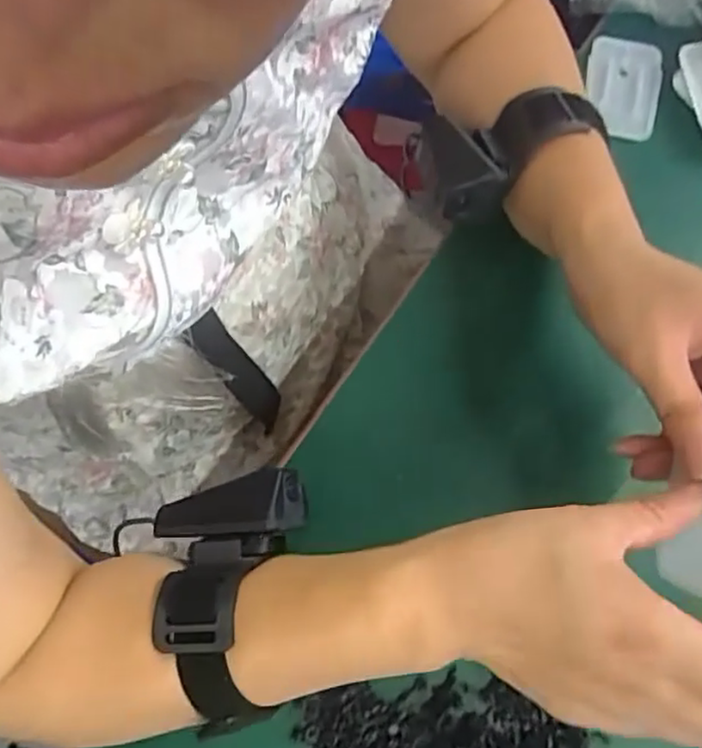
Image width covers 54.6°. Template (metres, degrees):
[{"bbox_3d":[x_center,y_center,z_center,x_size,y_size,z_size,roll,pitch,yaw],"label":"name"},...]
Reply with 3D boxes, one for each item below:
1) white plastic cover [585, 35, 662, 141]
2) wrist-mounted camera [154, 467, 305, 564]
[{"bbox_3d":[0.166,-0.176,0.416,0.042,0.010,0.065,9,76,1],"label":"white plastic cover"},{"bbox_3d":[-0.059,0.062,0.315,0.073,0.022,0.027,-14,75,23],"label":"wrist-mounted camera"}]

